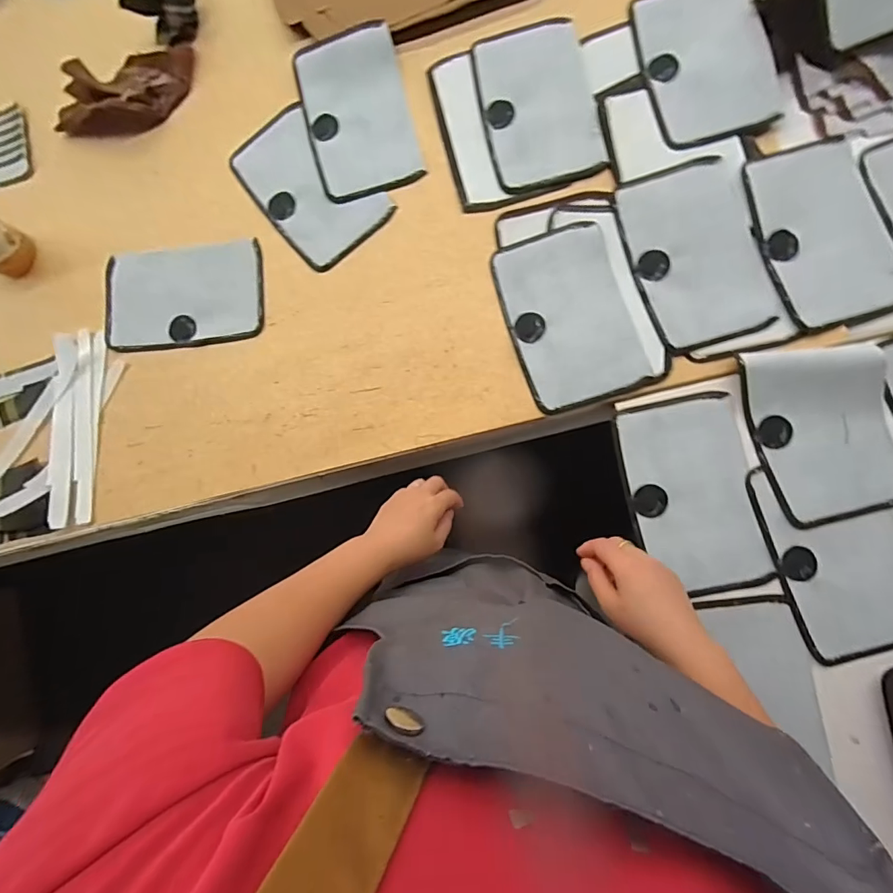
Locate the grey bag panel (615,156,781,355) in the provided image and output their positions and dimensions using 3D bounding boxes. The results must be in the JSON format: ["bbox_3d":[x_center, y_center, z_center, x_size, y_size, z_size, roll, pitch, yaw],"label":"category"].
[{"bbox_3d":[0.299,-0.233,0.556,0.141,0.009,0.219,-16,84,5],"label":"grey bag panel"}]

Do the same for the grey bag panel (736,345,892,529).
[{"bbox_3d":[0.425,-0.017,0.517,0.144,0.017,0.195,-12,84,5],"label":"grey bag panel"}]

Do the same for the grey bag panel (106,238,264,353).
[{"bbox_3d":[-0.358,-0.203,0.624,0.222,0.008,0.136,-5,85,6],"label":"grey bag panel"}]

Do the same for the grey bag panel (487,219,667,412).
[{"bbox_3d":[0.160,-0.164,0.568,0.161,0.009,0.217,-18,84,5],"label":"grey bag panel"}]

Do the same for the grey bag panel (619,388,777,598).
[{"bbox_3d":[0.283,0.054,0.535,0.130,0.009,0.221,-11,84,5],"label":"grey bag panel"}]

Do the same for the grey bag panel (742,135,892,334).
[{"bbox_3d":[0.446,-0.251,0.542,0.141,0.016,0.219,-16,84,5],"label":"grey bag panel"}]

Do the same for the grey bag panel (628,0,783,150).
[{"bbox_3d":[0.318,-0.481,0.569,0.139,0.012,0.212,-11,84,5],"label":"grey bag panel"}]

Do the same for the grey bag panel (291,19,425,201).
[{"bbox_3d":[-0.119,-0.442,0.615,0.135,0.016,0.214,-15,91,3],"label":"grey bag panel"}]

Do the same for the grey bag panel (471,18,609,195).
[{"bbox_3d":[0.118,-0.443,0.599,0.139,0.007,0.218,-12,84,5],"label":"grey bag panel"}]

